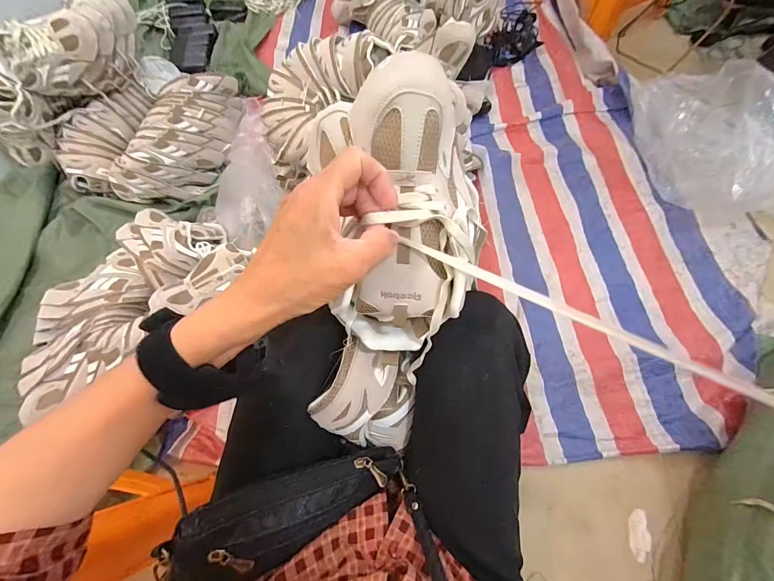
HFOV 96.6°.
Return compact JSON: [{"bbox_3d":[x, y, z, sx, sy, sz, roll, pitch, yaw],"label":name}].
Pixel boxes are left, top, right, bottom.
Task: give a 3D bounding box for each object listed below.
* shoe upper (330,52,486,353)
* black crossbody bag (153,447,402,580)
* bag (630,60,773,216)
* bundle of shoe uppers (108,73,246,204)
[{"bbox_3d":[0.017,-0.054,0.283,0.113,0.068,0.237,5,106,2],"label":"shoe upper"},{"bbox_3d":[-0.072,0.197,0.309,0.213,0.044,0.073,-5,67,-39],"label":"black crossbody bag"},{"bbox_3d":[0.856,-0.418,0.914,0.223,0.254,0.508,-21,69,-7],"label":"bag"},{"bbox_3d":[-0.563,-0.448,0.989,0.199,0.130,0.482,20,70,9],"label":"bundle of shoe uppers"}]

